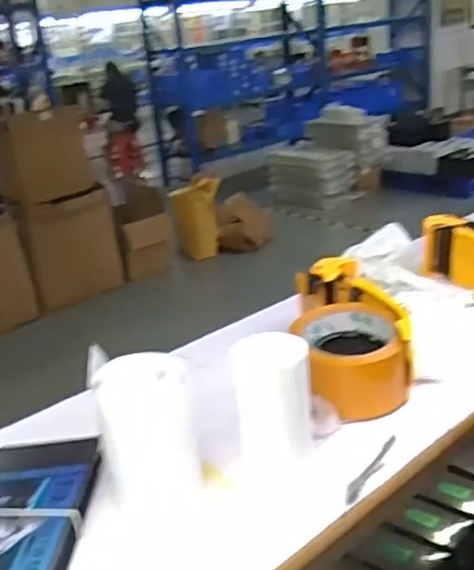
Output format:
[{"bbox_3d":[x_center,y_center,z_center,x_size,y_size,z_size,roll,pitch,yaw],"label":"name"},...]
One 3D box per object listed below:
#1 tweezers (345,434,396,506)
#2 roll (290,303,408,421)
[{"bbox_3d":[0.107,0.141,0.507,0.013,0.004,0.090,11,27,35],"label":"tweezers"},{"bbox_3d":[0.102,0.067,0.594,0.087,0.071,0.082,-4,22,3],"label":"roll"}]

